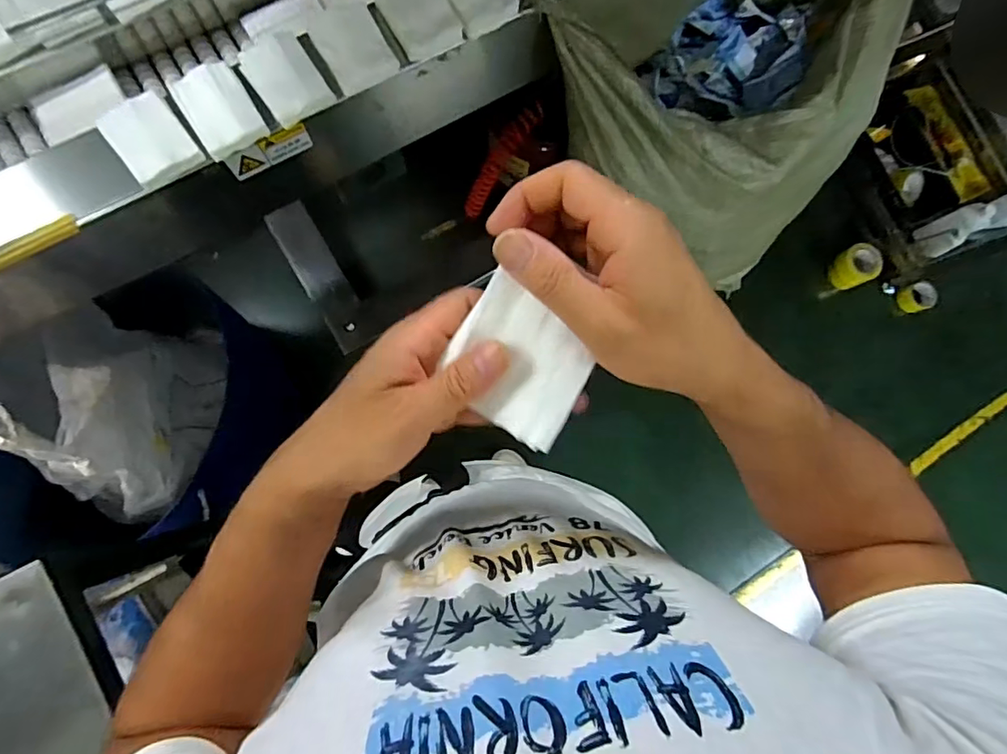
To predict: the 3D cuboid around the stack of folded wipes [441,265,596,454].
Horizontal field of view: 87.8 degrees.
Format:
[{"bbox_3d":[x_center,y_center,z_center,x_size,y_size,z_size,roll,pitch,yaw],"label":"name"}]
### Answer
[{"bbox_3d":[0.009,-0.006,0.288,0.075,0.006,0.071,33,108,-4],"label":"stack of folded wipes"}]

